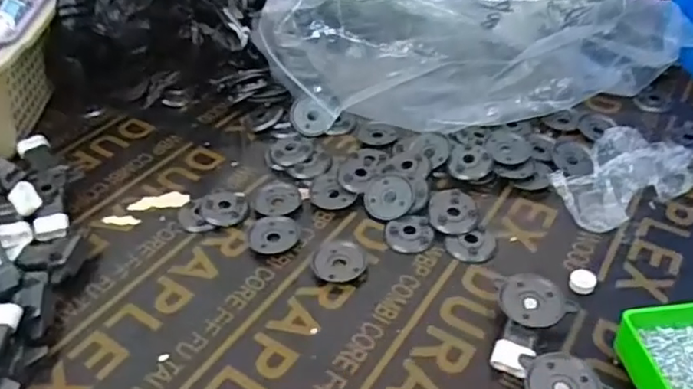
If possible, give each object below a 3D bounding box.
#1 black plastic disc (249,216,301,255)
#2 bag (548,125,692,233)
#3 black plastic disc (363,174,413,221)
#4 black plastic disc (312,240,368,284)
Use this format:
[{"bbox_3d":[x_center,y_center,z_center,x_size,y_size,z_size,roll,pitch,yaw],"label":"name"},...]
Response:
[{"bbox_3d":[-0.059,0.032,0.489,0.040,0.004,0.039,-1,40,1],"label":"black plastic disc"},{"bbox_3d":[0.239,-0.019,0.528,0.130,0.023,0.087,-20,43,-20],"label":"bag"},{"bbox_3d":[0.036,0.002,0.514,0.041,0.004,0.044,-4,60,7],"label":"black plastic disc"},{"bbox_3d":[-0.006,0.052,0.463,0.042,0.007,0.039,-1,40,1],"label":"black plastic disc"}]

